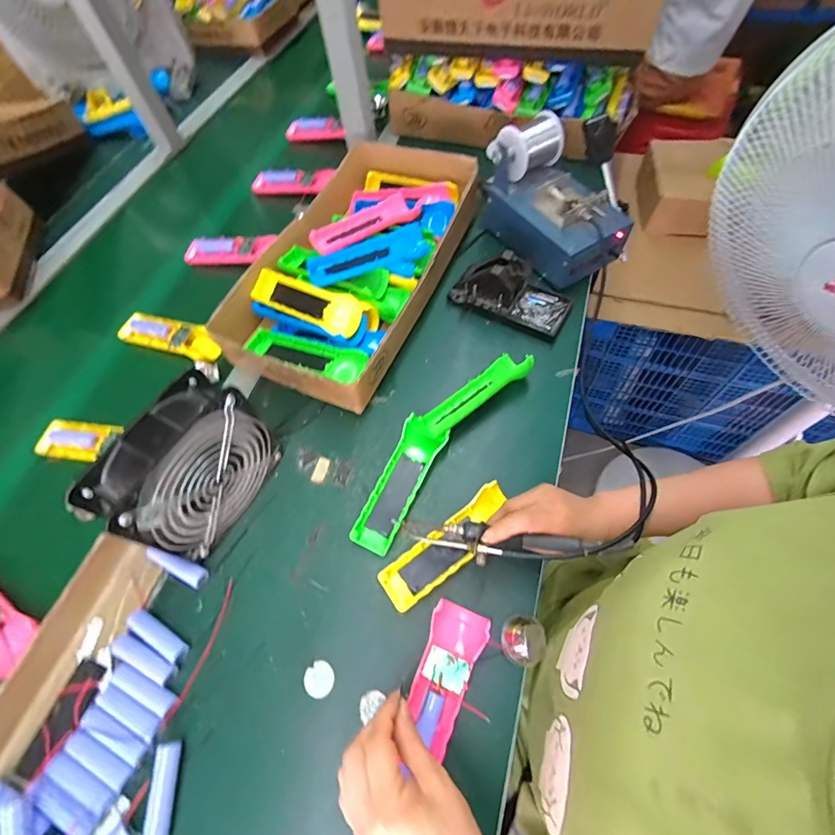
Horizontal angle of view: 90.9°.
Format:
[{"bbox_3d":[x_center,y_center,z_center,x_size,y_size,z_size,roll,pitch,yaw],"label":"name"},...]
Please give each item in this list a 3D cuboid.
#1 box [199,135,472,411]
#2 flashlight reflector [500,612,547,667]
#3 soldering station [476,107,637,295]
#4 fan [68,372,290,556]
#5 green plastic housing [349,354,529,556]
[{"bbox_3d":[-0.083,-0.222,0.586,0.237,0.084,0.422,18,64,9],"label":"box"},{"bbox_3d":[0.098,0.203,0.378,0.035,0.026,0.042,23,65,12],"label":"flashlight reflector"},{"bbox_3d":[0.191,-0.314,0.590,0.128,0.132,0.230,-34,66,-14],"label":"soldering station"},{"bbox_3d":[-0.216,0.052,0.405,0.063,0.150,0.149,25,66,15],"label":"fan"},{"bbox_3d":[0.024,0.021,0.475,0.074,0.037,0.293,35,69,19],"label":"green plastic housing"}]

